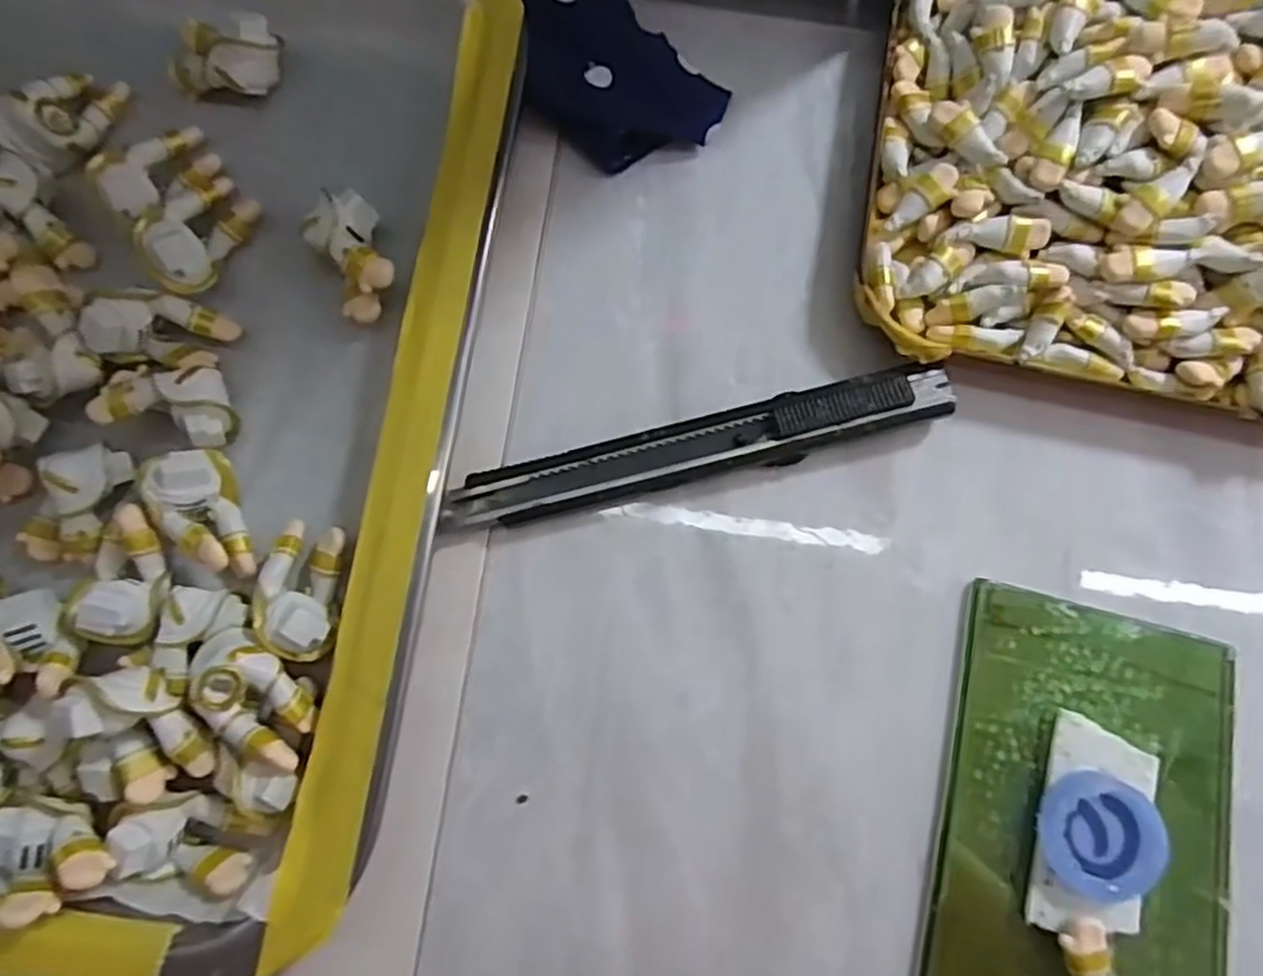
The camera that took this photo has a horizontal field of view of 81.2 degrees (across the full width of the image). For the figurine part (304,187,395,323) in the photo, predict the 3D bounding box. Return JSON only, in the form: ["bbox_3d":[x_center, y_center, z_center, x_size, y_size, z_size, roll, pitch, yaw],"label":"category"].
[{"bbox_3d":[-0.070,-0.058,0.186,0.016,0.017,0.029,-20,81,-5],"label":"figurine part"}]

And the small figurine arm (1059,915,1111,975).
[{"bbox_3d":[0.102,0.107,0.164,0.010,0.007,0.022,-16,80,-4],"label":"small figurine arm"}]

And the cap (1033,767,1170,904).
[{"bbox_3d":[0.107,0.079,0.169,0.027,0.008,0.026,24,80,3],"label":"cap"}]

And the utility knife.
[{"bbox_3d":[0.017,-0.010,0.186,0.128,0.012,0.015,-14,80,-4],"label":"utility knife"}]

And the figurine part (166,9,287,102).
[{"bbox_3d":[-0.109,-0.116,0.196,0.026,0.015,0.018,9,79,0],"label":"figurine part"}]

